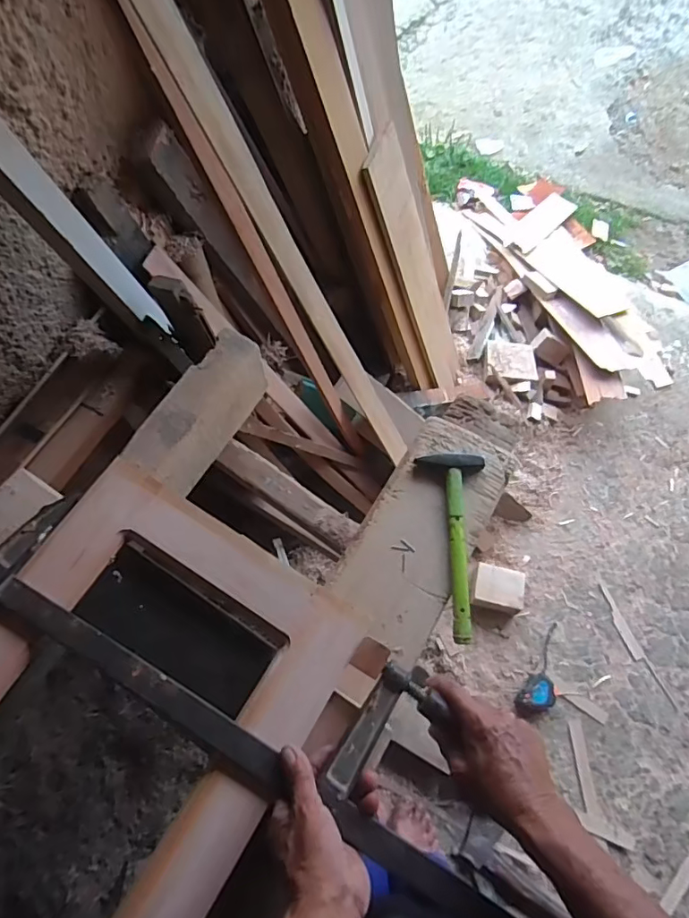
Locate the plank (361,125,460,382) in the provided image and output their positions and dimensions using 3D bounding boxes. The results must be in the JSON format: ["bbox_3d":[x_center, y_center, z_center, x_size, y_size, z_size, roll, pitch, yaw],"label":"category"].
[{"bbox_3d":[0.184,-0.411,1.223,0.026,0.662,0.176,11,62,31],"label":"plank"}]

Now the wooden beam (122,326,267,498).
[{"bbox_3d":[-0.213,-0.062,0.780,0.069,0.123,0.241,28,67,13],"label":"wooden beam"}]

